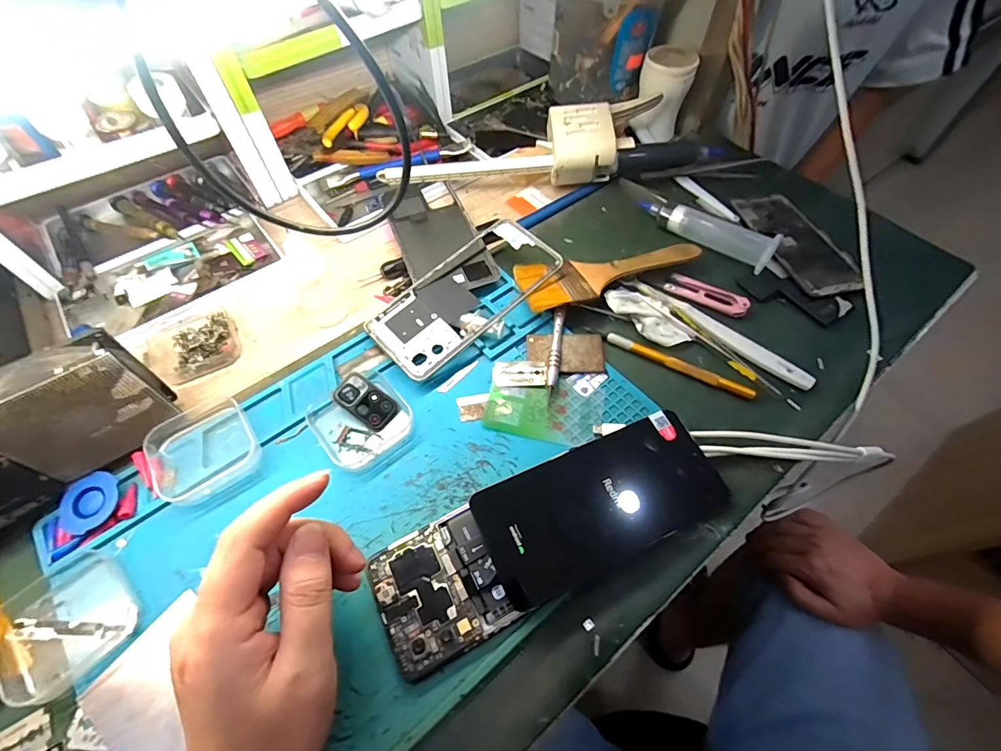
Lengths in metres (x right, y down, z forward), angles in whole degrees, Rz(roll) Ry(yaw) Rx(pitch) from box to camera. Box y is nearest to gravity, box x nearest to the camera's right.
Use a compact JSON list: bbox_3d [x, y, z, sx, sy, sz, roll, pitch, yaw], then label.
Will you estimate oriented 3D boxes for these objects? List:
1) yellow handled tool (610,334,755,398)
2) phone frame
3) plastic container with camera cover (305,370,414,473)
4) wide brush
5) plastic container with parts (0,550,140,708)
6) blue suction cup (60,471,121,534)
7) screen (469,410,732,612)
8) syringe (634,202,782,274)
[{"bbox_3d":[0.139,-0.008,0.348,0.114,0.006,0.011,24,62,15],"label":"yellow handled tool"},{"bbox_3d":[-0.029,-0.067,0.368,0.160,0.011,0.075,-42,70,-17],"label":"phone frame"},{"bbox_3d":[-0.101,0.030,0.321,0.063,0.016,0.065,-36,65,-20],"label":"plastic container with camera cover"},{"bbox_3d":[0.096,-0.088,0.389,0.158,0.022,0.057,-12,59,-7],"label":"wide brush"},{"bbox_3d":[-0.252,0.139,0.255,0.069,0.013,0.063,40,67,22],"label":"plastic container with parts"},{"bbox_3d":[-0.265,0.082,0.287,0.033,0.011,0.036,0,58,0],"label":"blue suction cup"},{"bbox_3d":[0.065,0.080,0.287,0.157,0.013,0.073,-20,69,-16],"label":"screen"},{"bbox_3d":[0.192,-0.141,0.419,0.027,0.029,0.130,-40,66,-21],"label":"syringe"}]

